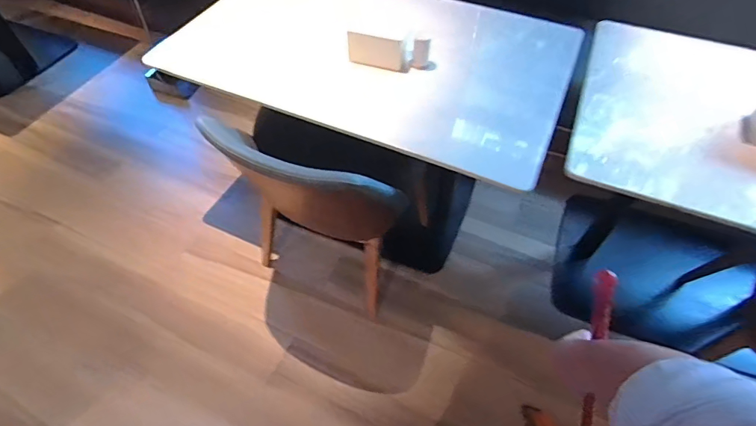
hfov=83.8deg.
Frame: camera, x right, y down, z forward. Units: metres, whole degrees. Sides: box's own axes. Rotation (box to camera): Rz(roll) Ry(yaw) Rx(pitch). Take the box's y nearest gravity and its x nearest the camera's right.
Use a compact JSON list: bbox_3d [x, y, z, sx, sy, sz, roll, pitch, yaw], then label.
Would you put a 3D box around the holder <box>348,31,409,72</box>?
[{"bbox_3d":[-0.001,-0.487,1.288,0.195,0.090,0.058,14,54,8],"label":"holder"}]

